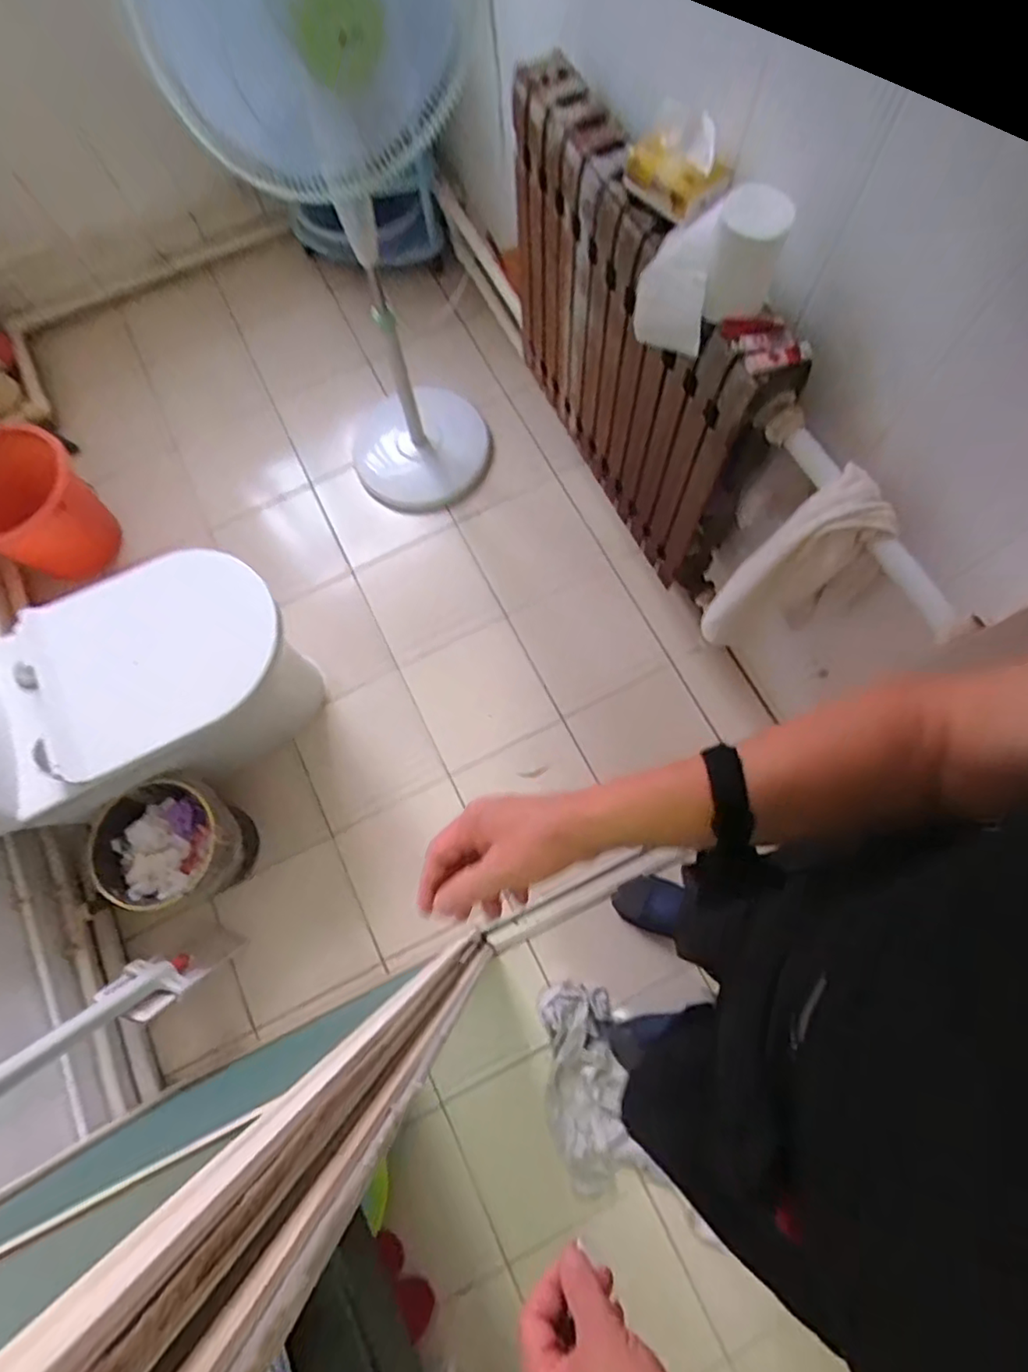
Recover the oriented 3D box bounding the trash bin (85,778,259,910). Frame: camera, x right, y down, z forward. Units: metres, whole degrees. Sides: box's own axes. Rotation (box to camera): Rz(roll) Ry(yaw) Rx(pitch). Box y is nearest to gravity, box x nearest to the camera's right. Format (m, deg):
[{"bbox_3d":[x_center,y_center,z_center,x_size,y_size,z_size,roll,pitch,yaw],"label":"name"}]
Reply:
[{"bbox_3d":[-0.685,0.332,1.288,0.245,0.233,0.236,-14,72,-3],"label":"trash bin"}]

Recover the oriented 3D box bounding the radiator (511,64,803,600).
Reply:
[{"bbox_3d":[0.196,-0.592,1.154,0.128,0.593,0.723,-29,74,-5],"label":"radiator"}]

